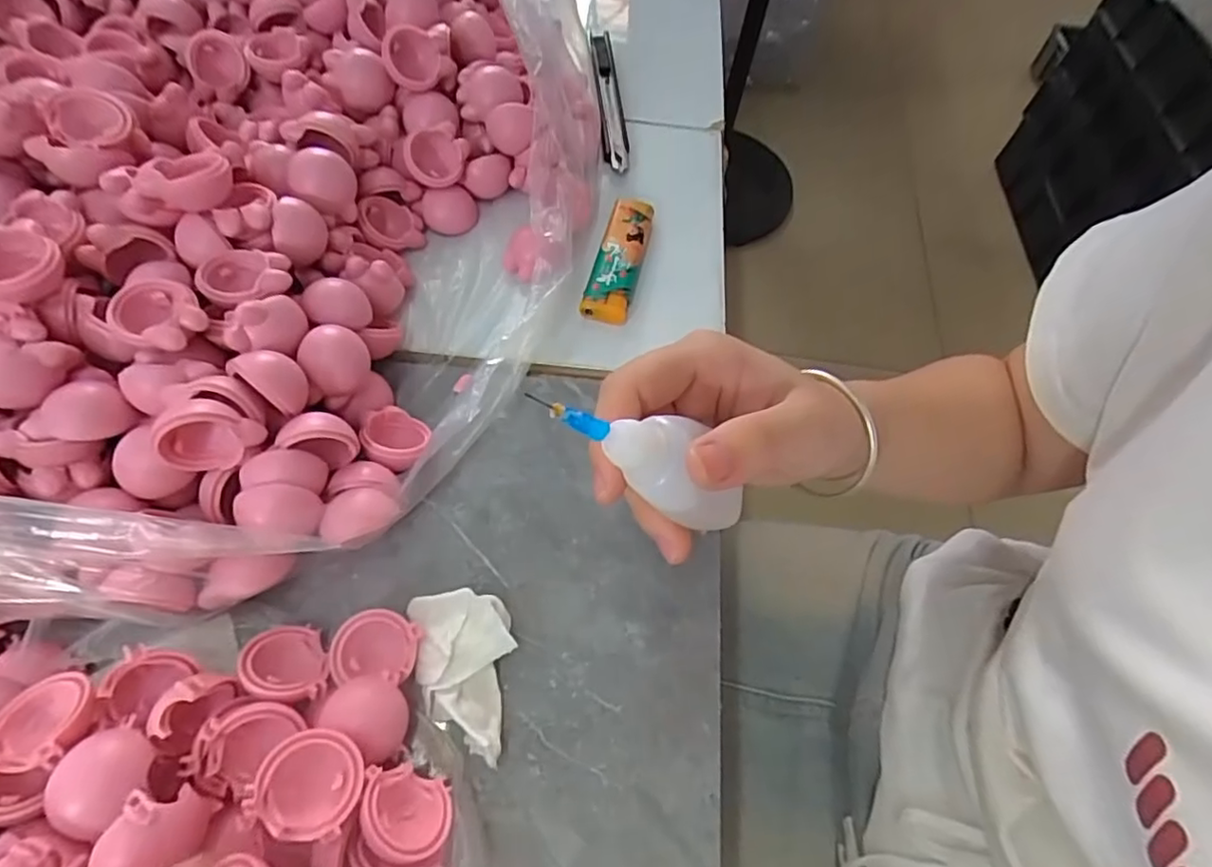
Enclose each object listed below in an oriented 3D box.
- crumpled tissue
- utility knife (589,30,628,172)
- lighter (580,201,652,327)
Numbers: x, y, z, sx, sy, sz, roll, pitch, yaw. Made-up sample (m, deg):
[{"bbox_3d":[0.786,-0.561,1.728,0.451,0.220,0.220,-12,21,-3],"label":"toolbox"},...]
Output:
[{"bbox_3d":[-0.051,0.088,0.234,0.035,0.015,0.060,-13,63,-10],"label":"crumpled tissue"},{"bbox_3d":[0.001,-0.215,0.401,0.017,0.016,0.131,-3,62,-5],"label":"utility knife"},{"bbox_3d":[0.007,-0.091,0.332,0.023,0.014,0.077,14,62,4],"label":"lighter"}]

